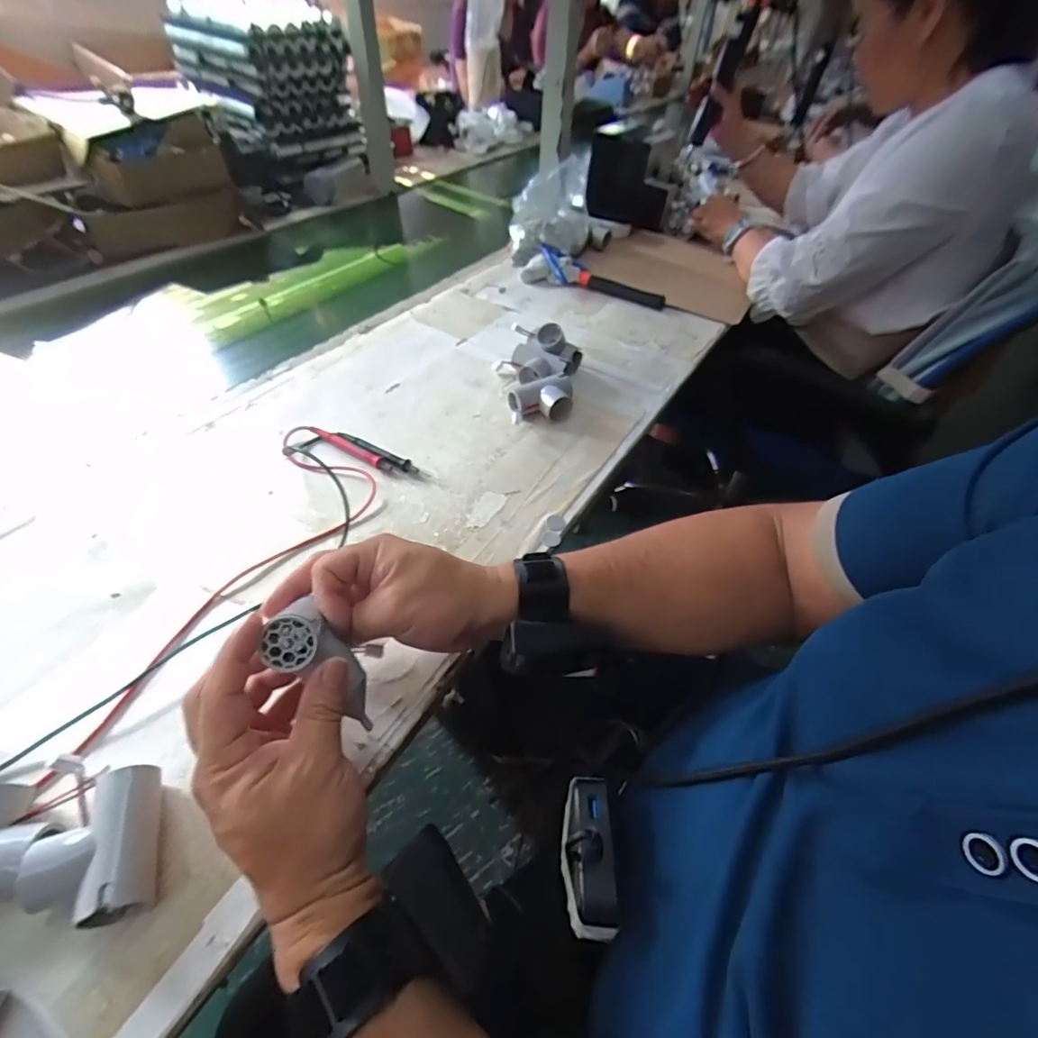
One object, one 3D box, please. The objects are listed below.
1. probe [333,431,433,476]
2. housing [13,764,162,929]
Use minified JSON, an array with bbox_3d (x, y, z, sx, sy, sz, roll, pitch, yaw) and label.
[{"bbox_3d":[-0.150,-0.071,0.544,0.122,0.007,0.014,26,51,19],"label":"probe"},{"bbox_3d":[-0.237,0.187,0.289,0.059,0.034,0.073,-8,48,-11],"label":"housing"}]

